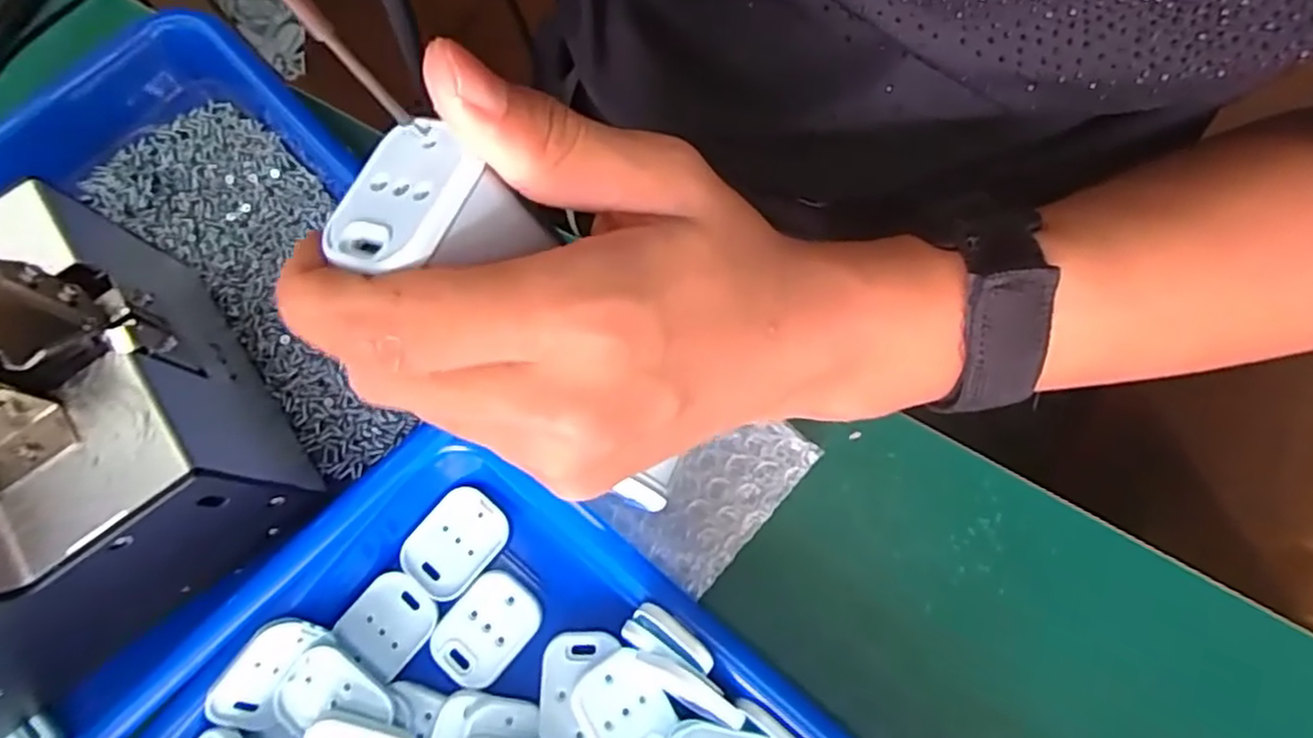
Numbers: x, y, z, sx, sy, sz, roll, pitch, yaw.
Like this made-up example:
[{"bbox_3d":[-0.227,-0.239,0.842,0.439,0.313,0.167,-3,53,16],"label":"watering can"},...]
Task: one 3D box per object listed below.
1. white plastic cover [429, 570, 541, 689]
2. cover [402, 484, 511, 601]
[{"bbox_3d":[-0.063,0.095,0.256,0.030,0.004,0.040,36,76,11],"label":"white plastic cover"},{"bbox_3d":[-0.077,0.067,0.266,0.031,0.004,0.040,37,76,11],"label":"cover"}]

